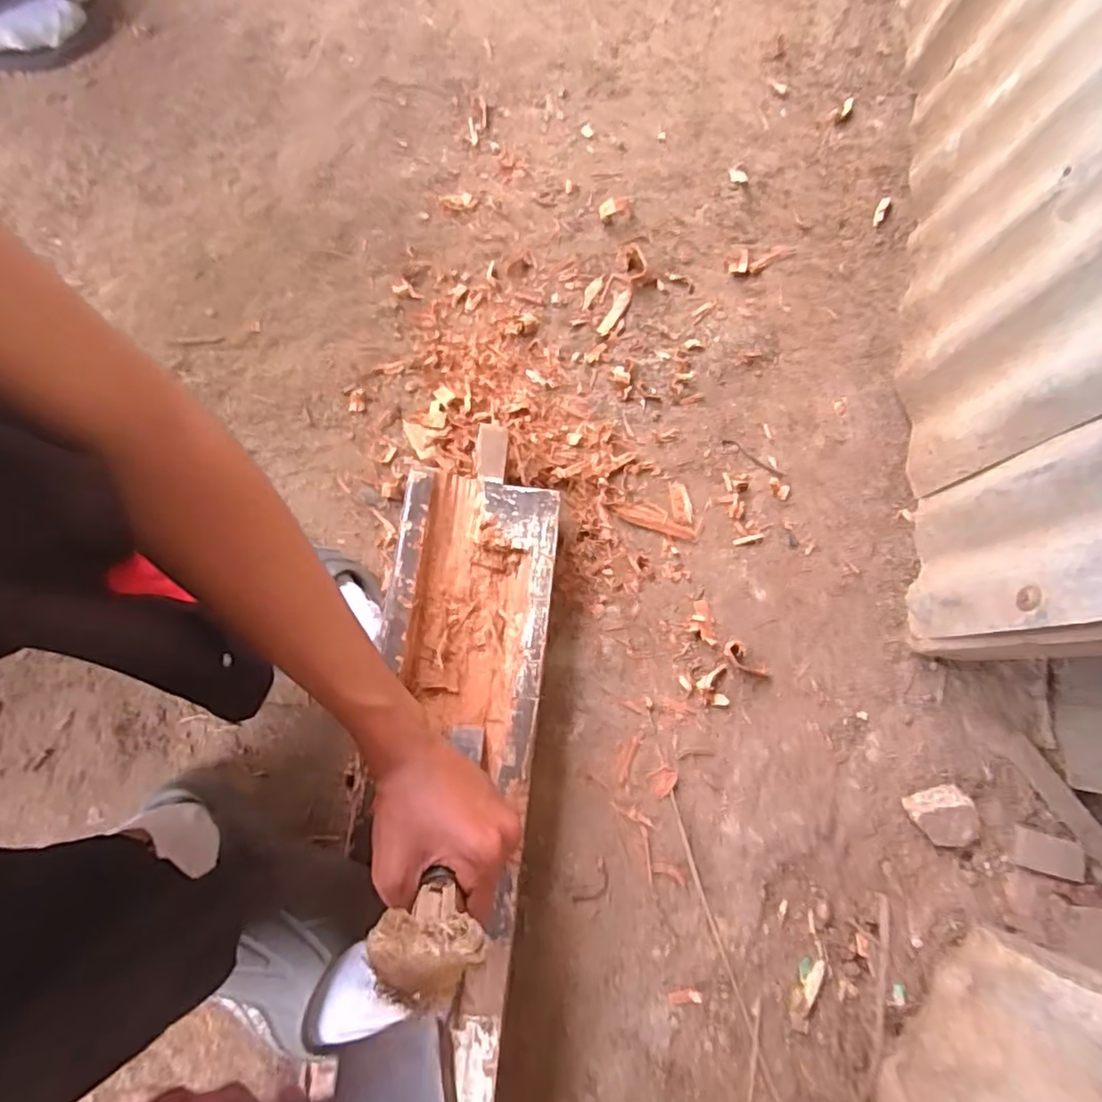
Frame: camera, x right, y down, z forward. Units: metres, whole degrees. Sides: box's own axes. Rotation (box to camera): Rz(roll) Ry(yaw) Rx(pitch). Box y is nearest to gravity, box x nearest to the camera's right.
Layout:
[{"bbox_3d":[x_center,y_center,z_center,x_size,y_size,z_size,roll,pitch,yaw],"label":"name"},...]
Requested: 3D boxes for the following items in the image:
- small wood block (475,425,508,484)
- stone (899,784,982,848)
[{"bbox_3d":[-0.053,-0.087,0.544,0.027,0.010,0.054,4,79,2],"label":"small wood block"},{"bbox_3d":[0.345,0.235,0.535,0.052,0.024,0.051,0,78,0],"label":"stone"}]

